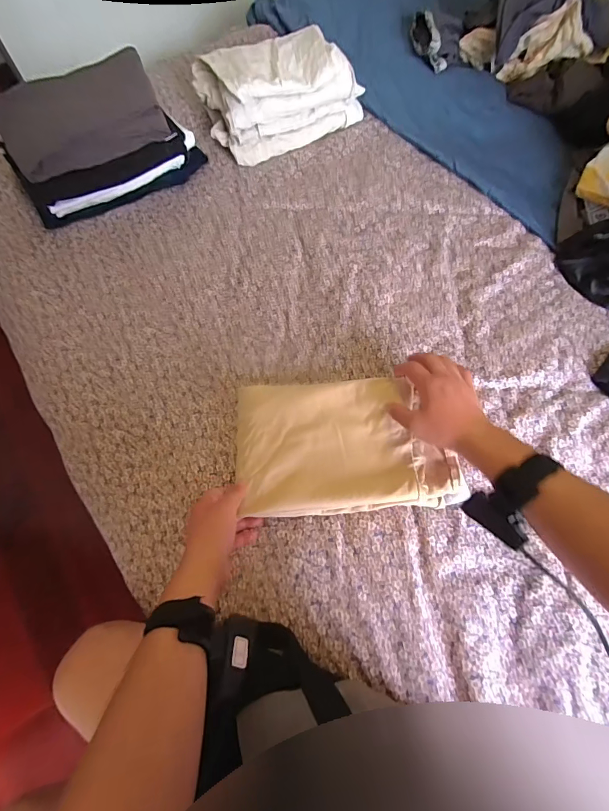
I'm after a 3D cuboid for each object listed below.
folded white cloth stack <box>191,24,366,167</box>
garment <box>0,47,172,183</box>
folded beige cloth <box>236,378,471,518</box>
[{"bbox_3d":[-0.053,-0.624,0.770,0.288,0.116,0.203,-27,70,-10],"label":"folded white cloth stack"},{"bbox_3d":[-0.370,-0.483,0.658,0.259,0.058,0.180,-34,71,-13],"label":"garment"},{"bbox_3d":[0.055,0.051,0.510,0.277,0.043,0.162,-3,70,1],"label":"folded beige cloth"}]

